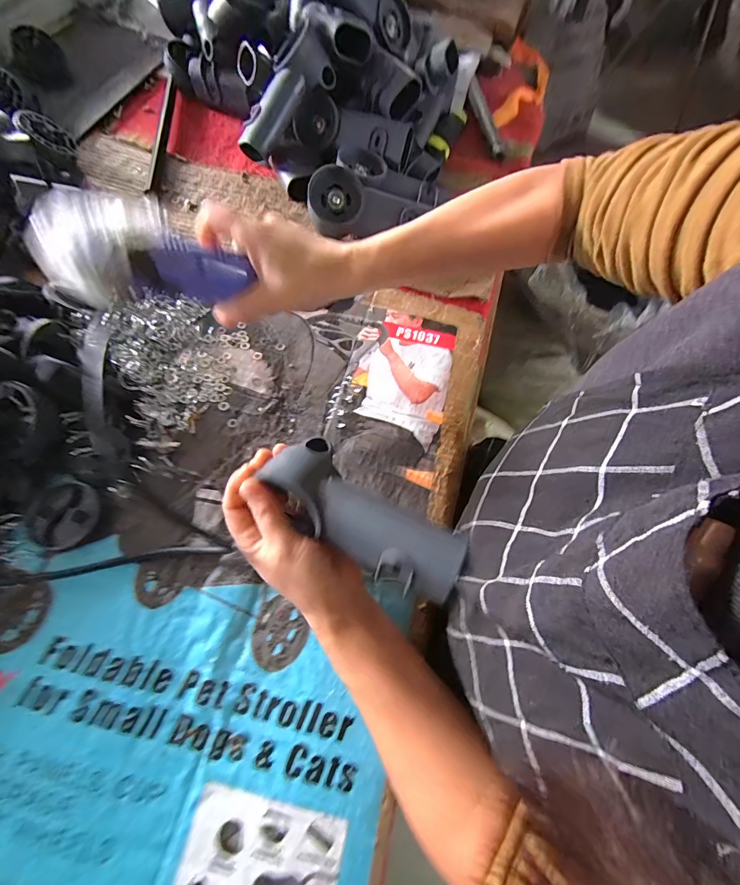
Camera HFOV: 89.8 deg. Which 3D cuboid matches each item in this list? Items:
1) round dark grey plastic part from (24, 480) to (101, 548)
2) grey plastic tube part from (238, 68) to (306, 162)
[{"bbox_3d":[-0.263,0.061,0.319,0.052,0.024,0.055,1,66,-2],"label":"round dark grey plastic part"},{"bbox_3d":[-0.126,-0.422,0.480,0.029,0.034,0.110,39,99,13],"label":"grey plastic tube part"}]

